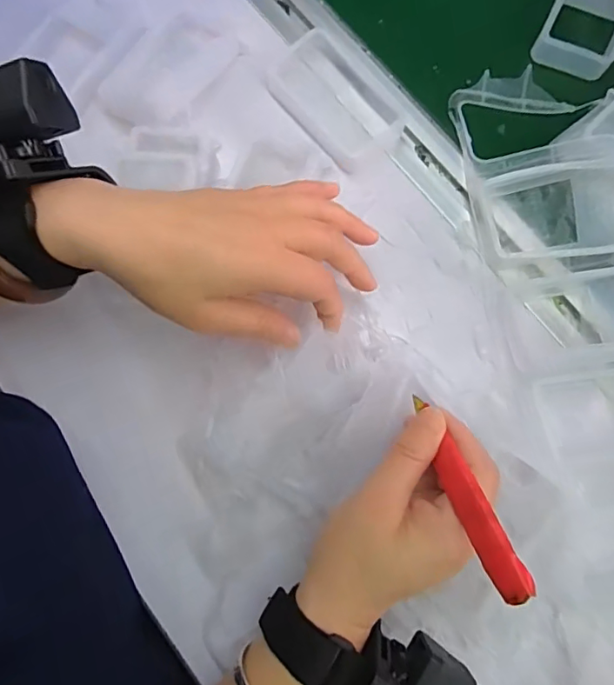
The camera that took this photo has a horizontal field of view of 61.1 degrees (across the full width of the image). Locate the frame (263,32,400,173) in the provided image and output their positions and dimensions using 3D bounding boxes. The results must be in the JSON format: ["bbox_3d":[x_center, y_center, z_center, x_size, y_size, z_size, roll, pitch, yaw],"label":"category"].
[{"bbox_3d":[0.018,-0.168,0.361,0.057,0.019,0.091,-43,81,-5],"label":"frame"}]

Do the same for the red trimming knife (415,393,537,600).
[{"bbox_3d":[0.071,0.065,0.246,0.013,0.012,0.117,-14,36,-2],"label":"red trimming knife"}]

